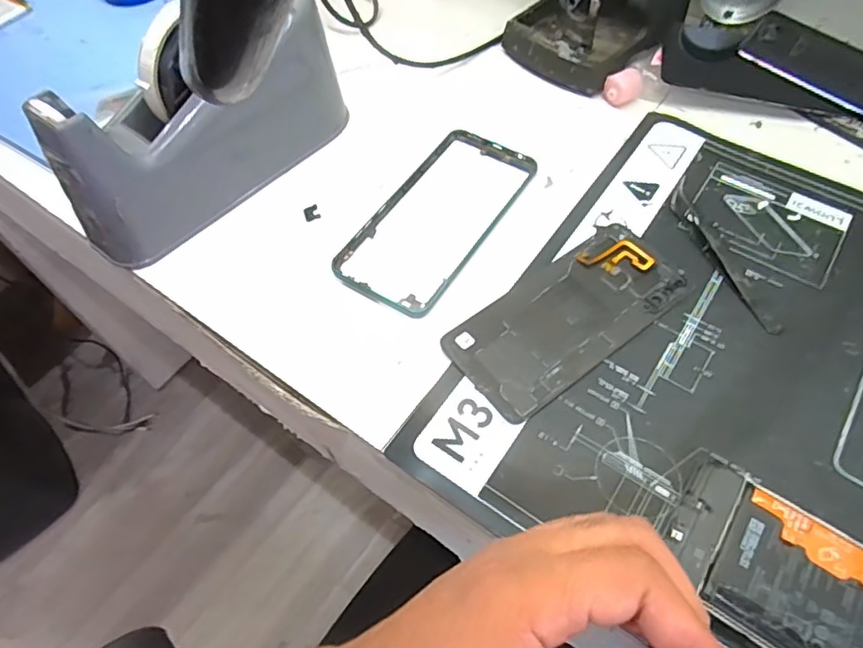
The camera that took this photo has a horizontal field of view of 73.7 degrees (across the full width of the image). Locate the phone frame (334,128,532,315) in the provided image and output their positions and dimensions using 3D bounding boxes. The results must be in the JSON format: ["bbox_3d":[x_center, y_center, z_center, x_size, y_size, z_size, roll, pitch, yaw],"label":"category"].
[{"bbox_3d":[0.006,-0.076,0.396,0.077,0.005,0.163,28,63,18],"label":"phone frame"}]

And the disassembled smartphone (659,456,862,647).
[{"bbox_3d":[0.182,0.128,0.257,0.152,0.010,0.068,30,63,19],"label":"disassembled smartphone"}]

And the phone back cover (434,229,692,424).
[{"bbox_3d":[0.084,-0.006,0.348,0.150,0.005,0.071,-34,63,-18],"label":"phone back cover"}]

